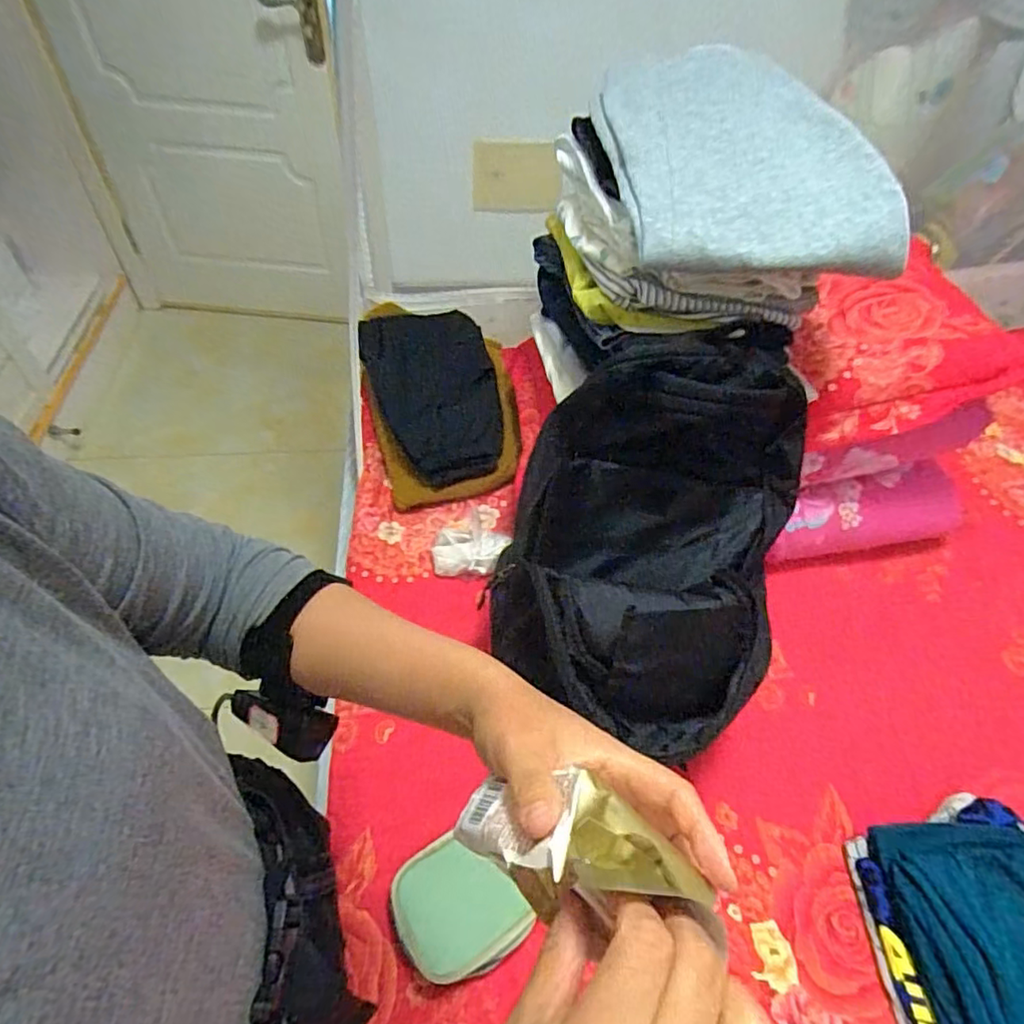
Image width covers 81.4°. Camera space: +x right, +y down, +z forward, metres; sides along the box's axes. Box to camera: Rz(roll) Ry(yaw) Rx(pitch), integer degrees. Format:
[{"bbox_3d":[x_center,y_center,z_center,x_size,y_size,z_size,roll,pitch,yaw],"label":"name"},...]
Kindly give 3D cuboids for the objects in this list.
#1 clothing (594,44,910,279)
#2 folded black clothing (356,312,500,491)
[{"bbox_3d":[0.247,-0.448,0.712,0.278,0.054,0.452,-6,58,-2],"label":"clothing"},{"bbox_3d":[-0.140,-0.217,1.075,0.231,0.083,0.406,-9,53,-11],"label":"folded black clothing"}]

